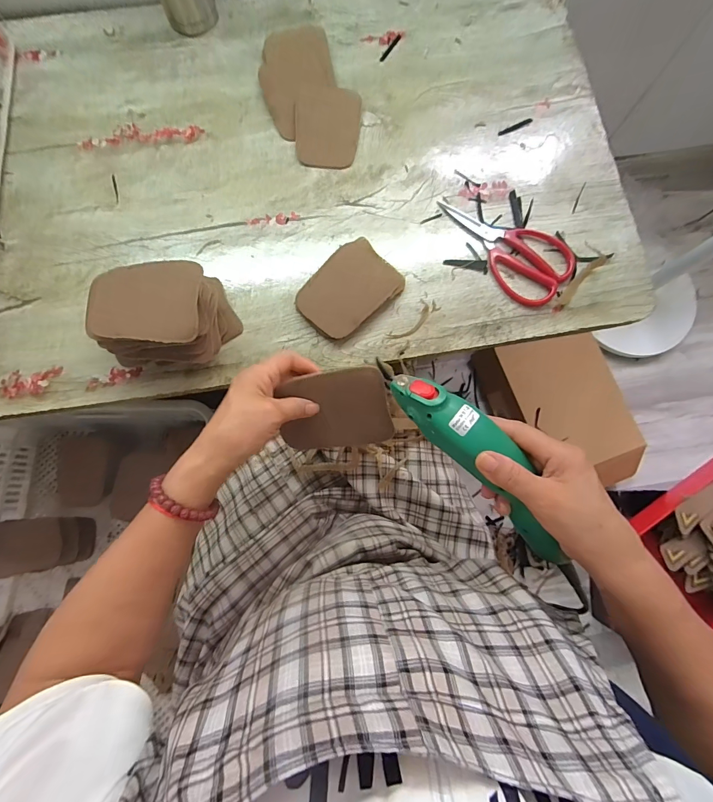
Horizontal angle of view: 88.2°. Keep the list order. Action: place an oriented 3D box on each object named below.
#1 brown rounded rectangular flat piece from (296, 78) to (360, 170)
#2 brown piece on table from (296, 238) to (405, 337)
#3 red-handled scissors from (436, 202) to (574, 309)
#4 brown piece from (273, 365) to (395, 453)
[{"bbox_3d":[-0.040,-0.383,0.510,0.086,0.016,0.121,5,79,1],"label":"brown rounded rectangular flat piece"},{"bbox_3d":[-0.011,-0.138,0.462,0.122,0.020,0.088,-43,82,-8],"label":"brown piece on table"},{"bbox_3d":[0.199,-0.210,0.481,0.096,0.012,0.186,-37,81,-7],"label":"red-handled scissors"},{"bbox_3d":[-0.023,0.010,0.358,0.108,0.008,0.084,-8,120,11],"label":"brown piece"}]

